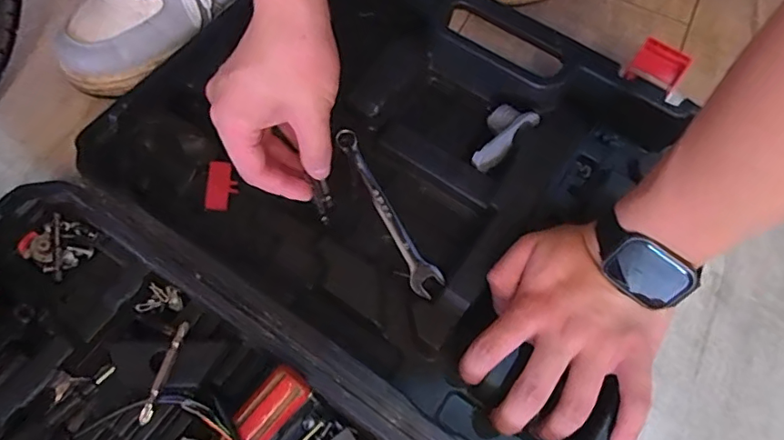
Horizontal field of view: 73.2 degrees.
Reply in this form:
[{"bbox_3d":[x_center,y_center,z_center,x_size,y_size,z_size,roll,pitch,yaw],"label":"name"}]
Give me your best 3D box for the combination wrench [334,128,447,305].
[{"bbox_3d":[-0.003,-0.010,0.418,0.024,0.013,0.152,-24,68,-13],"label":"combination wrench"}]

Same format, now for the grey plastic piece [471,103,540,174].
[{"bbox_3d":[0.089,-0.068,0.436,0.035,0.024,0.064,33,80,12],"label":"grey plastic piece"}]

